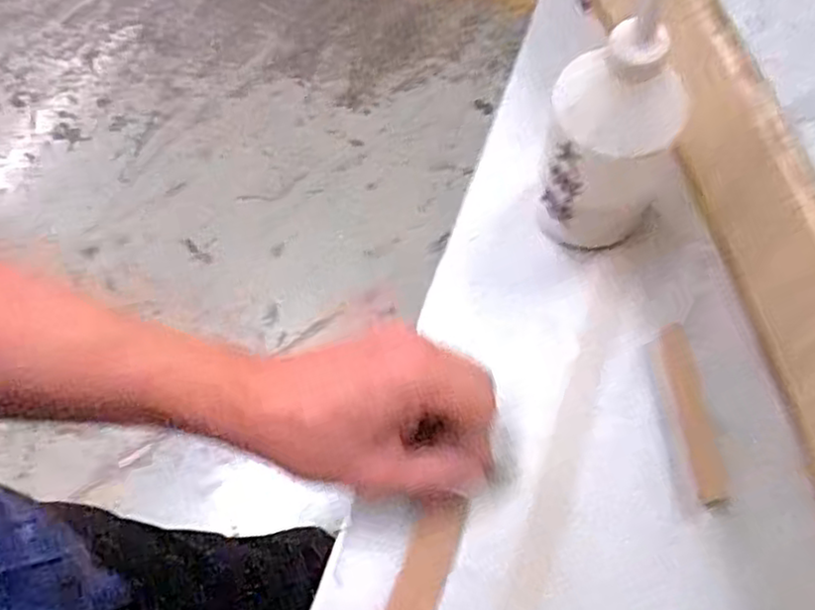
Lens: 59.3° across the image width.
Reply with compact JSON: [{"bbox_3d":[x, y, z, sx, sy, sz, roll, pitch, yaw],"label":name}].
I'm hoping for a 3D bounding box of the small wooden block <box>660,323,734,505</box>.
[{"bbox_3d":[0.167,0.065,0.420,0.016,0.011,0.105,-7,67,-1],"label":"small wooden block"}]

